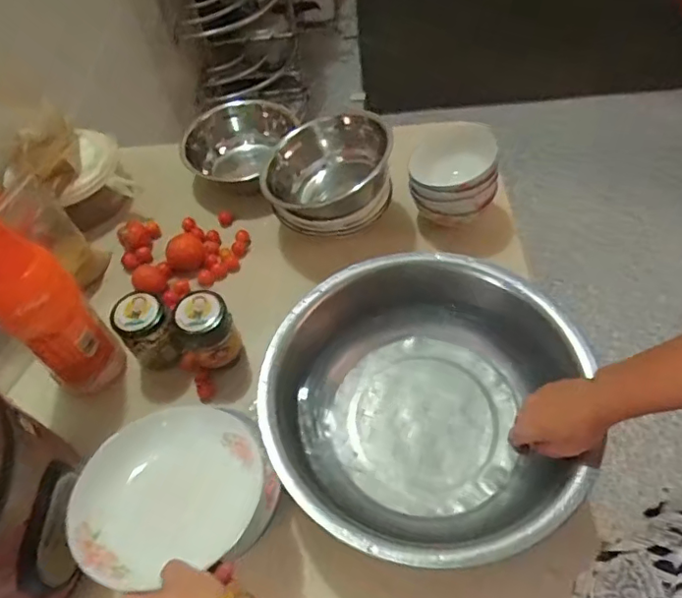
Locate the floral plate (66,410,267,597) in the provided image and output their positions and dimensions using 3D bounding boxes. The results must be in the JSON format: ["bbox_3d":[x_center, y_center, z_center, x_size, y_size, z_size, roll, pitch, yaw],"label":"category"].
[{"bbox_3d":[-0.156,0.175,0.508,0.139,0.038,0.168,37,66,23],"label":"floral plate"}]

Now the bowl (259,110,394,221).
[{"bbox_3d":[-0.015,-0.173,0.783,0.144,0.107,0.170,28,72,7],"label":"bowl"}]

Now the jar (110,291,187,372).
[{"bbox_3d":[-0.233,0.043,0.681,0.060,0.093,0.067,-40,62,-19],"label":"jar"}]

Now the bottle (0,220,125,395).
[{"bbox_3d":[-0.319,0.010,0.598,0.073,0.273,0.070,-1,57,2],"label":"bottle"}]

